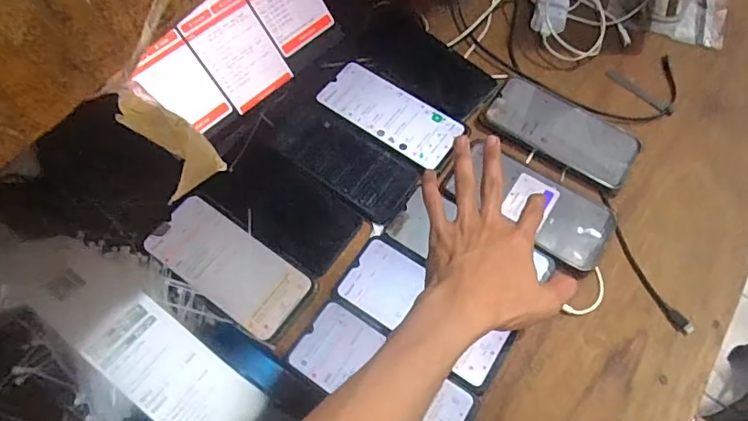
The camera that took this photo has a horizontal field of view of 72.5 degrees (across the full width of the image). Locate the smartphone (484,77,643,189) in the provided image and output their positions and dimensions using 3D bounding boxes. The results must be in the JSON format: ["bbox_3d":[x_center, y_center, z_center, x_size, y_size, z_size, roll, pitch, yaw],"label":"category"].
[{"bbox_3d":[0.212,-0.092,0.567,0.162,0.014,0.079,31,67,12],"label":"smartphone"}]

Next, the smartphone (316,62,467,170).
[{"bbox_3d":[0.019,-0.109,0.573,0.160,0.006,0.071,35,68,14],"label":"smartphone"}]

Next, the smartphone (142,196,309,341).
[{"bbox_3d":[-0.141,0.050,0.488,0.162,0.009,0.073,33,67,13],"label":"smartphone"}]

